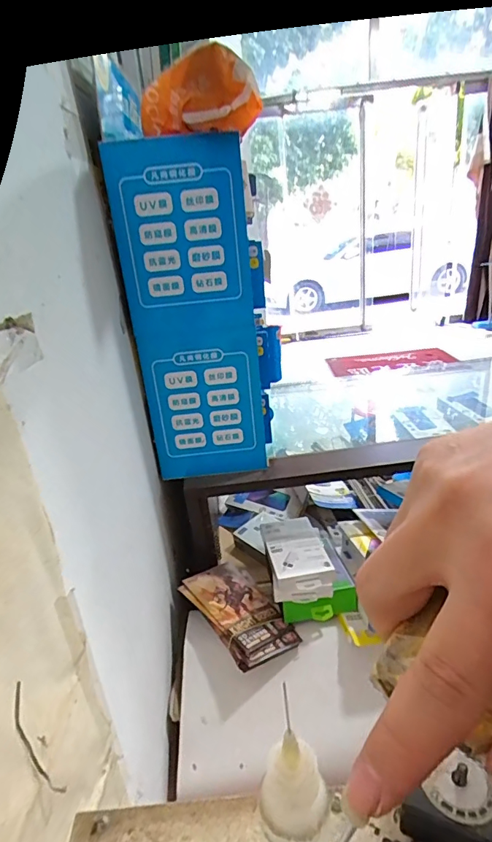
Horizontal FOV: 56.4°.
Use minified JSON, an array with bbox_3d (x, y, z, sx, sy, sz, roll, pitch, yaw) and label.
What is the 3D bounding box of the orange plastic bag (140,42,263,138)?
[{"bbox_3d":[-0.072,-0.454,0.641,0.182,0.085,0.090,-2,24,9],"label":"orange plastic bag"}]

